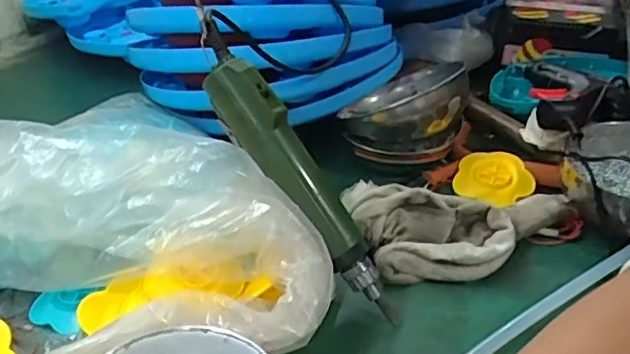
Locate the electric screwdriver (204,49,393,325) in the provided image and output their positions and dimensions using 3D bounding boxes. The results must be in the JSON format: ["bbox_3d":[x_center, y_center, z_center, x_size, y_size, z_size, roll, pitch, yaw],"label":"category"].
[{"bbox_3d":[-0.007,0.009,0.460,0.039,0.228,0.044,-37,3,-40],"label":"electric screwdriver"}]

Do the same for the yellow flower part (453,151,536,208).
[{"bbox_3d":[0.188,0.000,0.609,0.077,0.007,0.073,-5,51,7],"label":"yellow flower part"}]

